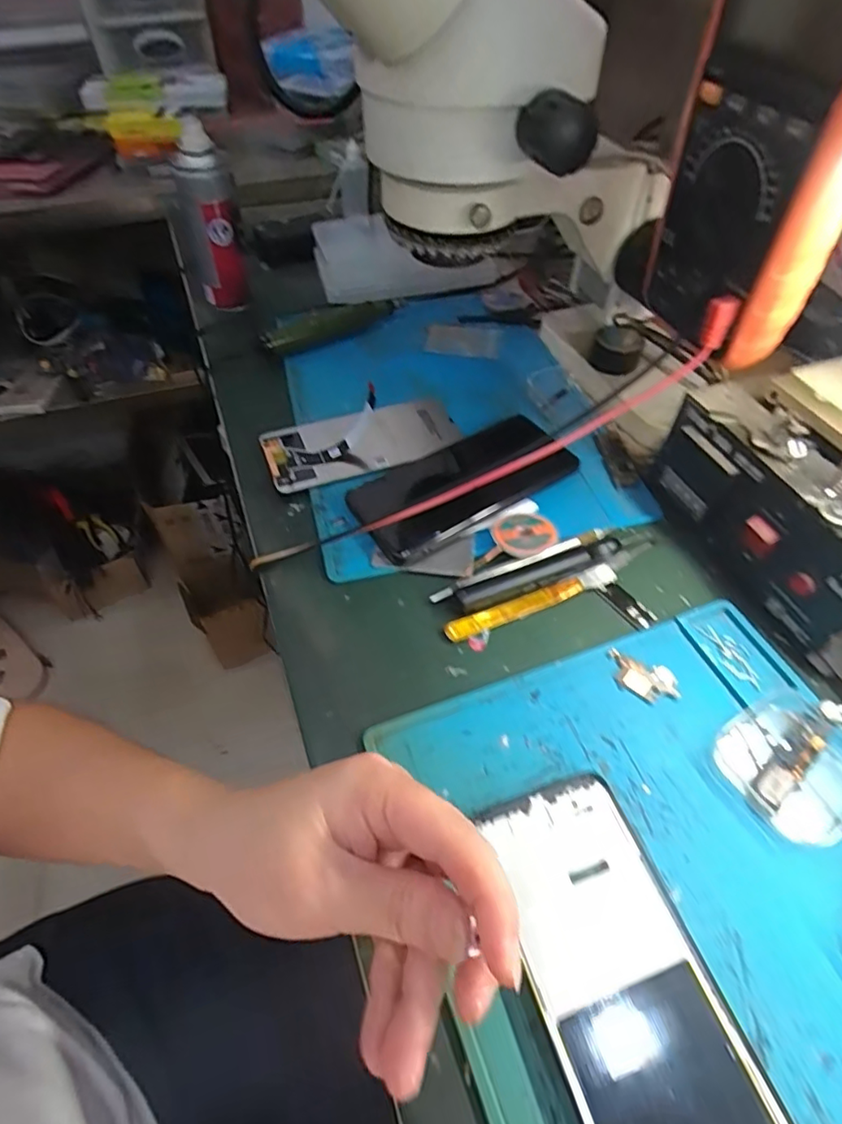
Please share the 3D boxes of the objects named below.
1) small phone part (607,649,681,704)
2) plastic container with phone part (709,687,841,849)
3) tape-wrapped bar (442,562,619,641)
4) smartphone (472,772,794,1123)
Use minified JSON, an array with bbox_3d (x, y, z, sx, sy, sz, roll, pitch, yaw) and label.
[{"bbox_3d":[0.129,0.067,0.328,0.040,0.004,0.026,18,54,13],"label":"small phone part"},{"bbox_3d":[0.195,0.102,0.288,0.068,0.024,0.065,-25,56,-19],"label":"plastic container with phone part"},{"bbox_3d":[0.072,0.025,0.361,0.120,0.005,0.013,-18,54,-14],"label":"tape-wrapped bar"},{"bbox_3d":[0.084,0.175,0.237,0.073,0.009,0.156,-15,53,-12],"label":"smartphone"}]

